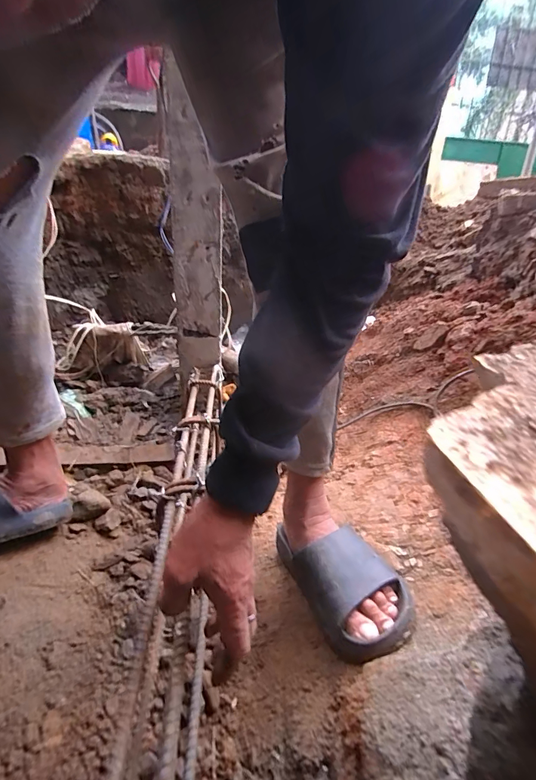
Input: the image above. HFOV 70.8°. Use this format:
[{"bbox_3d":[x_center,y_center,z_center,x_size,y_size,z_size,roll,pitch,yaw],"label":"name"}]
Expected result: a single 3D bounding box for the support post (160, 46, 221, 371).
[{"bbox_3d":[-0.156,-0.310,0.816,0.111,0.546,0.046,6,24,5],"label":"support post"}]

